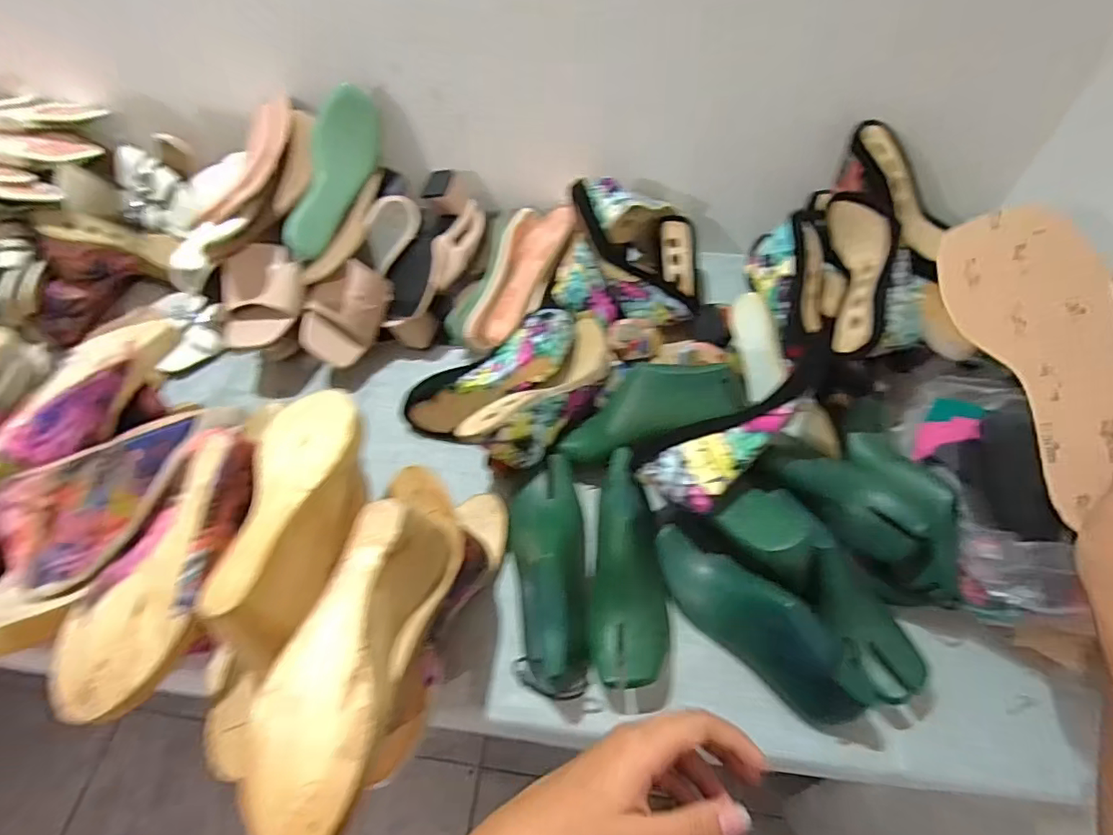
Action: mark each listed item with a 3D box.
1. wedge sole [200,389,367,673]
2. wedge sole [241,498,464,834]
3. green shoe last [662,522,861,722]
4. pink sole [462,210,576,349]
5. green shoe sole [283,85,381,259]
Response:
[{"bbox_3d":[-0.201,0.066,0.440,0.080,0.066,0.221,-4,56,0],"label":"wedge sole"},{"bbox_3d":[-0.133,0.153,0.388,0.076,0.089,0.238,9,43,9],"label":"wedge sole"},{"bbox_3d":[0.185,0.185,0.529,0.220,0.079,0.070,36,65,24],"label":"green shoe last"},{"bbox_3d":[-0.055,-0.196,0.747,0.088,0.028,0.227,21,76,16],"label":"pink sole"},{"bbox_3d":[-0.289,-0.309,0.713,0.058,0.069,0.222,18,86,14],"label":"green shoe sole"}]

